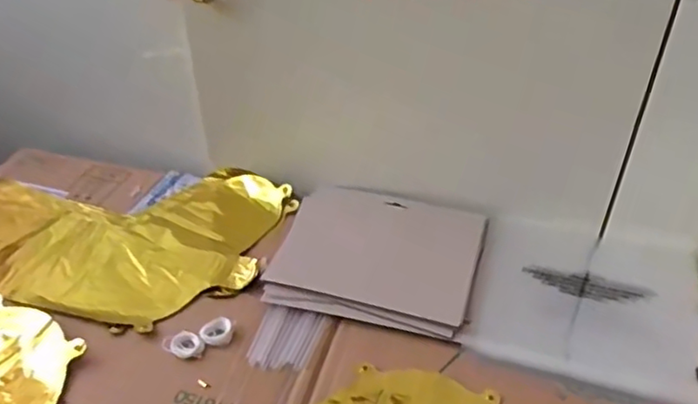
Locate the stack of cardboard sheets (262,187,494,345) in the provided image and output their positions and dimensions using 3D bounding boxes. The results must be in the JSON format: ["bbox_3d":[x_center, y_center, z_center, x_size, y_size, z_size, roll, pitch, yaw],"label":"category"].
[{"bbox_3d":[0.031,0.052,0.642,0.196,0.022,0.183,10,39,13],"label":"stack of cardboard sheets"}]

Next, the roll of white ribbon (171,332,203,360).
[{"bbox_3d":[-0.144,0.127,0.554,0.026,0.008,0.027,0,38,0],"label":"roll of white ribbon"}]

